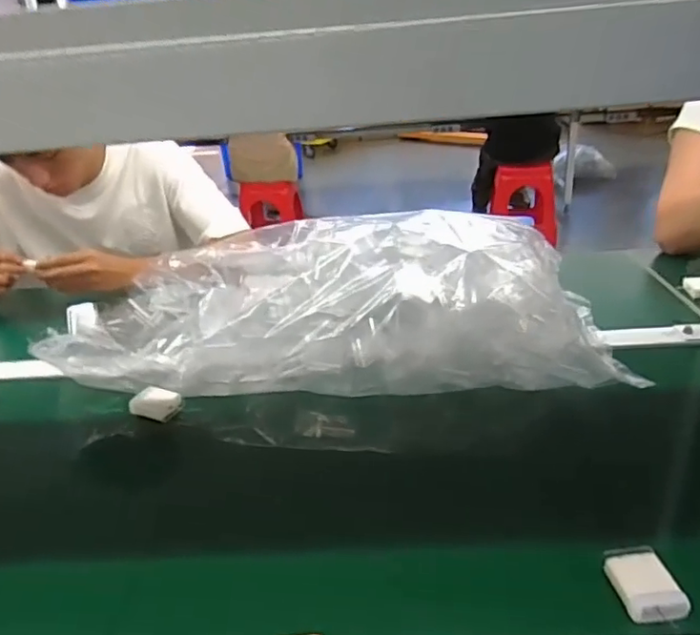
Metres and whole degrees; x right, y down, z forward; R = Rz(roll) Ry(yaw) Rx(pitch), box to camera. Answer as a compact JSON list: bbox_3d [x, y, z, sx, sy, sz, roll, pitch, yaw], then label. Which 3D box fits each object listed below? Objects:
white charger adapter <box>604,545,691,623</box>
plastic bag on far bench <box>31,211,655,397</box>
[{"bbox_3d":[0.224,0.201,0.452,0.043,0.018,0.061,-5,26,-2],"label":"white charger adapter"},{"bbox_3d":[-0.032,-0.042,0.831,0.706,0.141,0.348,0,27,8],"label":"plastic bag on far bench"}]

